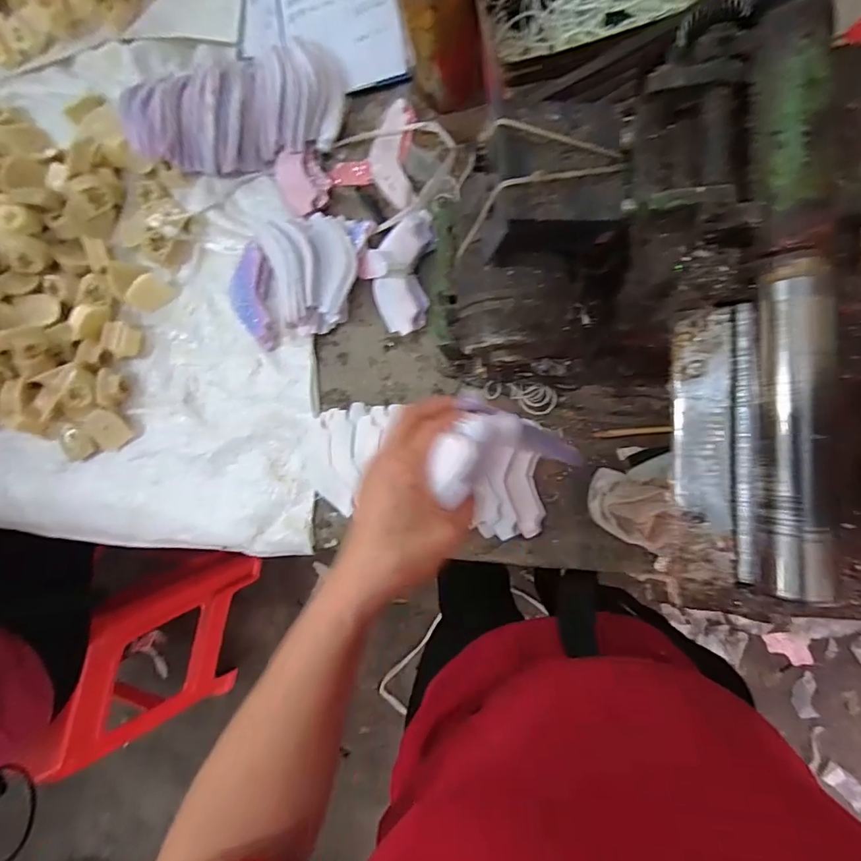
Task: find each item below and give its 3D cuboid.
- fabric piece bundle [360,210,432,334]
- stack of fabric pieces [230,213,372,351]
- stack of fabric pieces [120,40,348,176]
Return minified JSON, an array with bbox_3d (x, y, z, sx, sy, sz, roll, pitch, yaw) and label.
[{"bbox_3d":[-0.040,-0.173,0.531,0.076,0.031,0.124,4,89,8],"label":"fabric piece bundle"},{"bbox_3d":[-0.147,-0.175,0.538,0.175,0.048,0.129,-19,86,7],"label":"stack of fabric pieces"},{"bbox_3d":[-0.232,-0.374,0.558,0.260,0.043,0.137,2,89,8],"label":"stack of fabric pieces"}]

